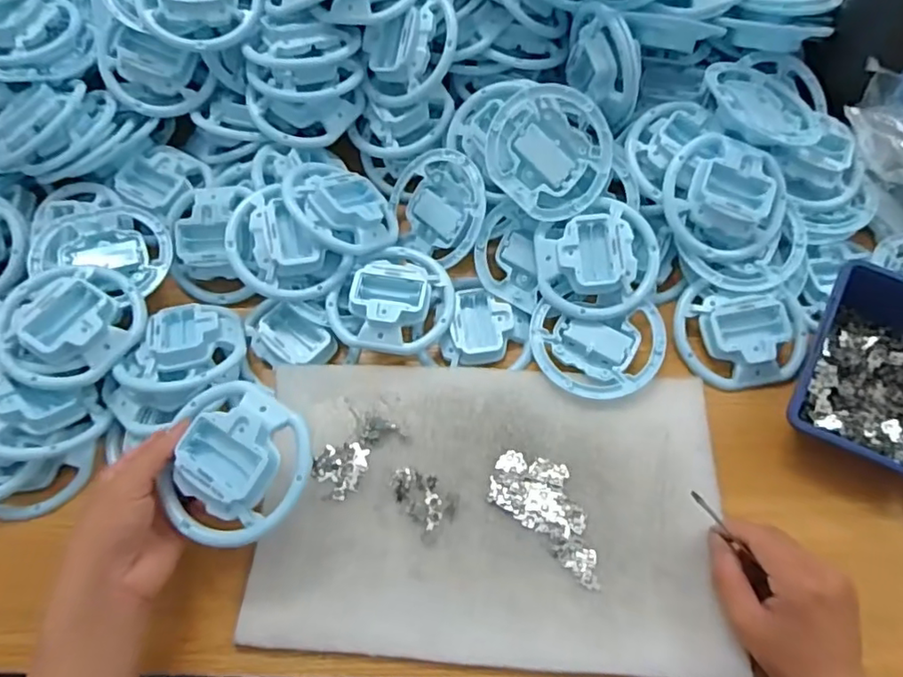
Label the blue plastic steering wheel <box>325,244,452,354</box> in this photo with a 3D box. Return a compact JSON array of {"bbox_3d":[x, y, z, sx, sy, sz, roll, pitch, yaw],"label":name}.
[{"bbox_3d":[-0.050,-0.035,0.487,0.100,0.028,0.093,0,64,1],"label":"blue plastic steering wheel"}]

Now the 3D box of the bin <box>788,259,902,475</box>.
[{"bbox_3d":[0.329,0.026,0.439,0.124,0.064,0.148,22,67,12],"label":"bin"}]

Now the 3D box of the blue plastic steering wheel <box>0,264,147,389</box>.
[{"bbox_3d":[-0.297,-0.014,0.458,0.098,0.036,0.102,0,64,1],"label":"blue plastic steering wheel"}]

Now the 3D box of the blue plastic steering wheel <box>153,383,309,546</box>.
[{"bbox_3d":[-0.138,0.077,0.381,0.088,0.029,0.104,-2,69,-1],"label":"blue plastic steering wheel"}]

